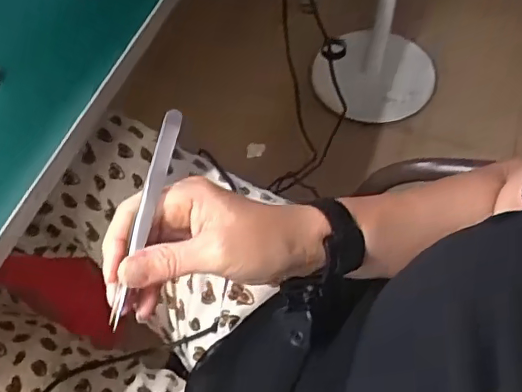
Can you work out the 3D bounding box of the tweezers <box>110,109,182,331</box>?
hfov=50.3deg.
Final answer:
[{"bbox_3d":[-0.070,0.014,0.334,0.009,0.012,0.135,17,93,14],"label":"tweezers"}]

